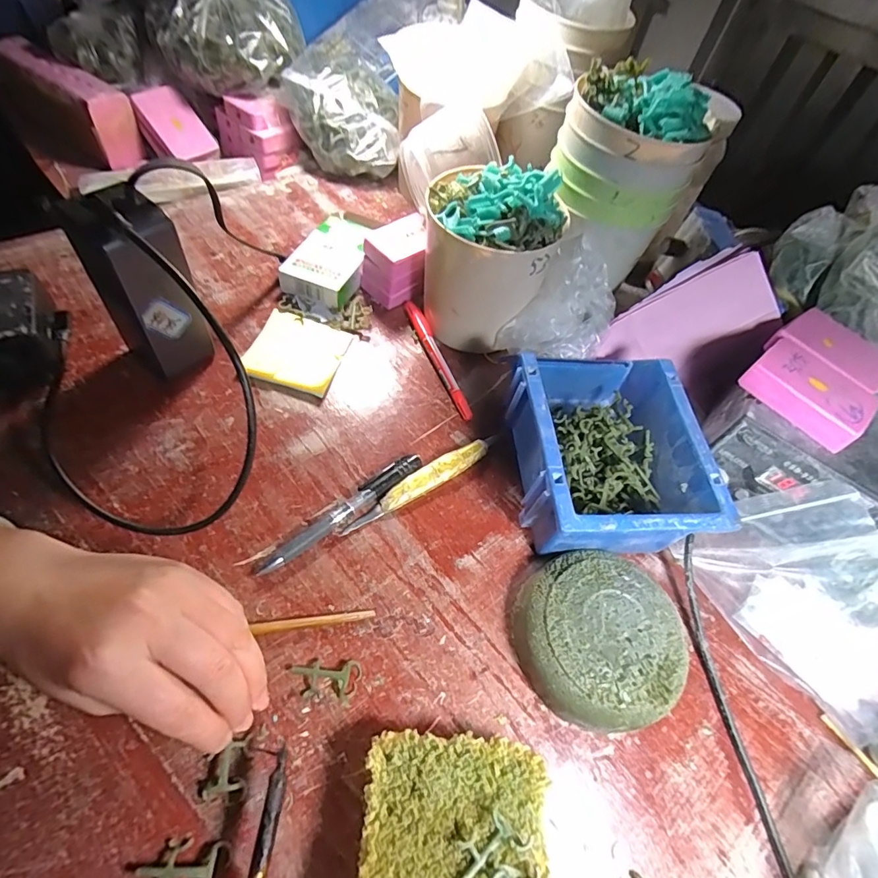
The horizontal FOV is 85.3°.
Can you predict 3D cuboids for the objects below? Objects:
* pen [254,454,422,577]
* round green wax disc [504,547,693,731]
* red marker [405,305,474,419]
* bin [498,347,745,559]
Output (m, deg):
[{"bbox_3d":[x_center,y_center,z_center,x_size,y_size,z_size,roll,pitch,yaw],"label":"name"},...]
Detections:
[{"bbox_3d":[-0.068,0.051,0.343,0.137,0.010,0.015,-34,67,-27],"label":"pen"},{"bbox_3d":[0.102,0.125,0.305,0.098,0.030,0.101,4,55,-6],"label":"round green wax disc"},{"bbox_3d":[-0.002,-0.078,0.438,0.016,0.016,0.143,-16,60,-19],"label":"red marker"},{"bbox_3d":[0.117,0.003,0.362,0.122,0.072,0.168,0,57,-10],"label":"bin"}]

